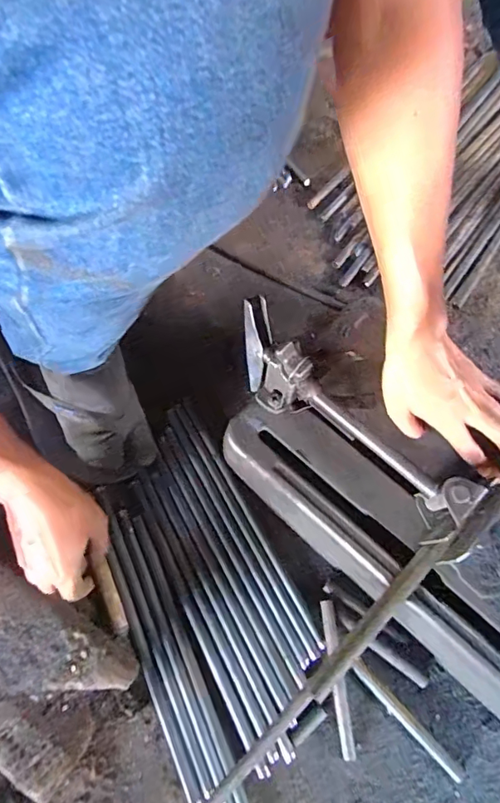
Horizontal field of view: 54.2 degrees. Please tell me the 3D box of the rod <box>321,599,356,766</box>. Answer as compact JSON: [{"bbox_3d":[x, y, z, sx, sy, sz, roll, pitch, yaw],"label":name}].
[{"bbox_3d":[0.086,0.268,0.477,0.013,0.008,0.136,-6,69,-3],"label":"rod"}]

